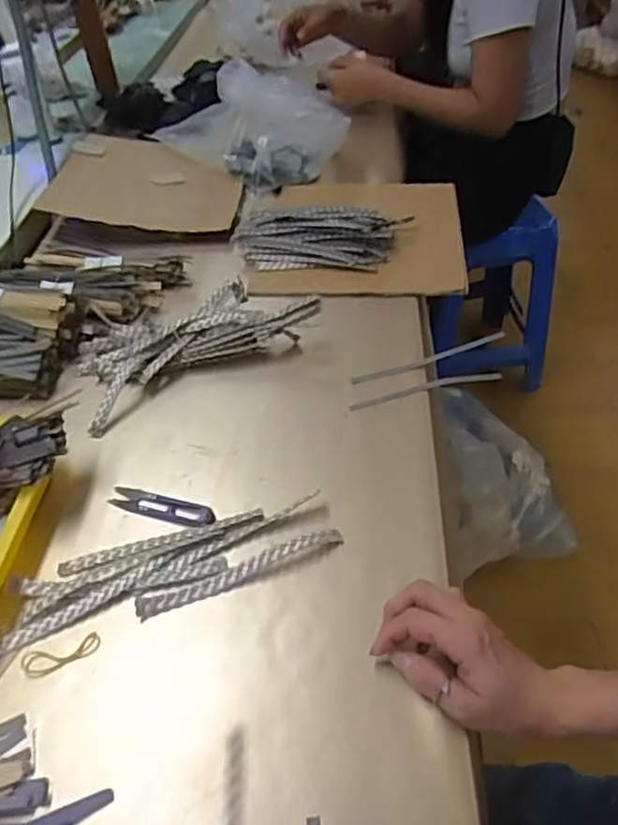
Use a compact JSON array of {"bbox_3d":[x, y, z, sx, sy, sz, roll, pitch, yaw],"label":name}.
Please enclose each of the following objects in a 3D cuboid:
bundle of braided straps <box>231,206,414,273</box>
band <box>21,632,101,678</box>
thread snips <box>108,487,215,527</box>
[{"bbox_3d":[0.012,-0.234,0.845,0.219,0.046,0.111,5,45,8],"label":"bundle of braided straps"},{"bbox_3d":[-0.183,0.179,0.482,0.057,0.004,0.020,-15,46,-12],"label":"band"},{"bbox_3d":[-0.129,0.083,0.574,0.099,0.006,0.022,12,47,15],"label":"thread snips"}]

